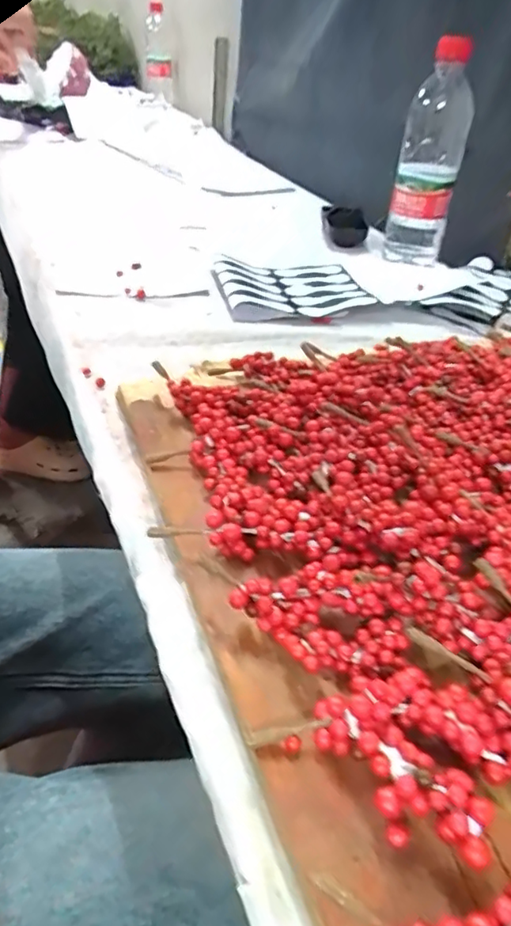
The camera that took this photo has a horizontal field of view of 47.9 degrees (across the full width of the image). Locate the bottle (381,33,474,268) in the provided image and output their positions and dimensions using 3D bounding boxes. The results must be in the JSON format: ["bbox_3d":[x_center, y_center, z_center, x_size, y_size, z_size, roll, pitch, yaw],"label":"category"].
[{"bbox_3d":[0.185,-0.320,0.621,0.068,0.208,0.057,13,38,11],"label":"bottle"}]

